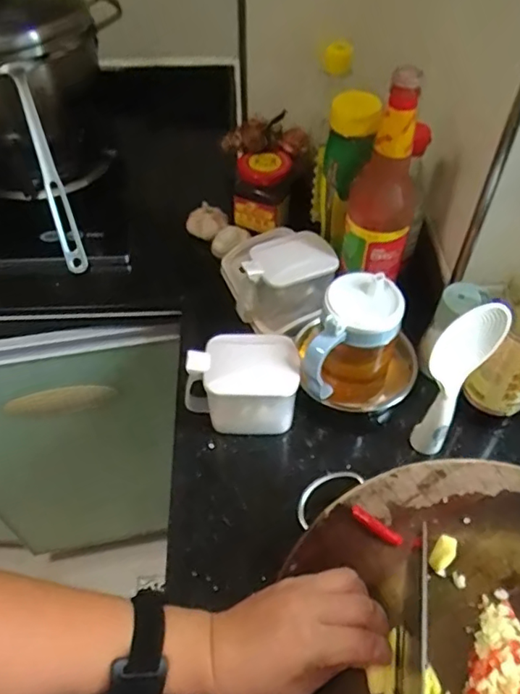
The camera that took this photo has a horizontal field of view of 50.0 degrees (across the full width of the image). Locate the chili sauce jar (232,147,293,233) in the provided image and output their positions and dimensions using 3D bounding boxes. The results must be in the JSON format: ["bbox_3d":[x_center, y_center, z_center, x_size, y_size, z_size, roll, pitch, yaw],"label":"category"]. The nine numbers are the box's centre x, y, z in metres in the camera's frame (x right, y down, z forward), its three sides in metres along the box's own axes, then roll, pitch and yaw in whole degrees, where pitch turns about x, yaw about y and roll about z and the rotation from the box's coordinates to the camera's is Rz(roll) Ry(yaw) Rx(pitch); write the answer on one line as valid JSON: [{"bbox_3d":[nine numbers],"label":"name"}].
[{"bbox_3d":[0.004,-0.209,0.750,0.072,0.090,0.065,6,51,4],"label":"chili sauce jar"}]

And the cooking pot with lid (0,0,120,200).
[{"bbox_3d":[-0.336,-0.358,0.779,0.292,0.263,0.195,-27,56,-21],"label":"cooking pot with lid"}]

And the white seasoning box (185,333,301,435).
[{"bbox_3d":[-0.018,0.036,0.568,0.109,0.077,0.067,2,51,1],"label":"white seasoning box"}]

